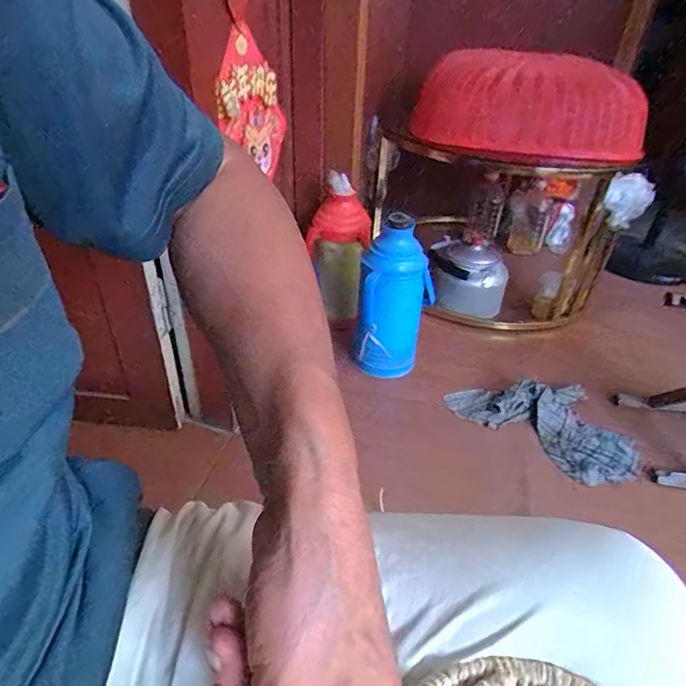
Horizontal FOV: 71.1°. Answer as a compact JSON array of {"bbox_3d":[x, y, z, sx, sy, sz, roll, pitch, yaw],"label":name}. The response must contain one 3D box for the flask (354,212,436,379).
[{"bbox_3d":[0.123,-0.096,1.116,0.165,0.356,0.145,8,36,7],"label":"flask"}]

